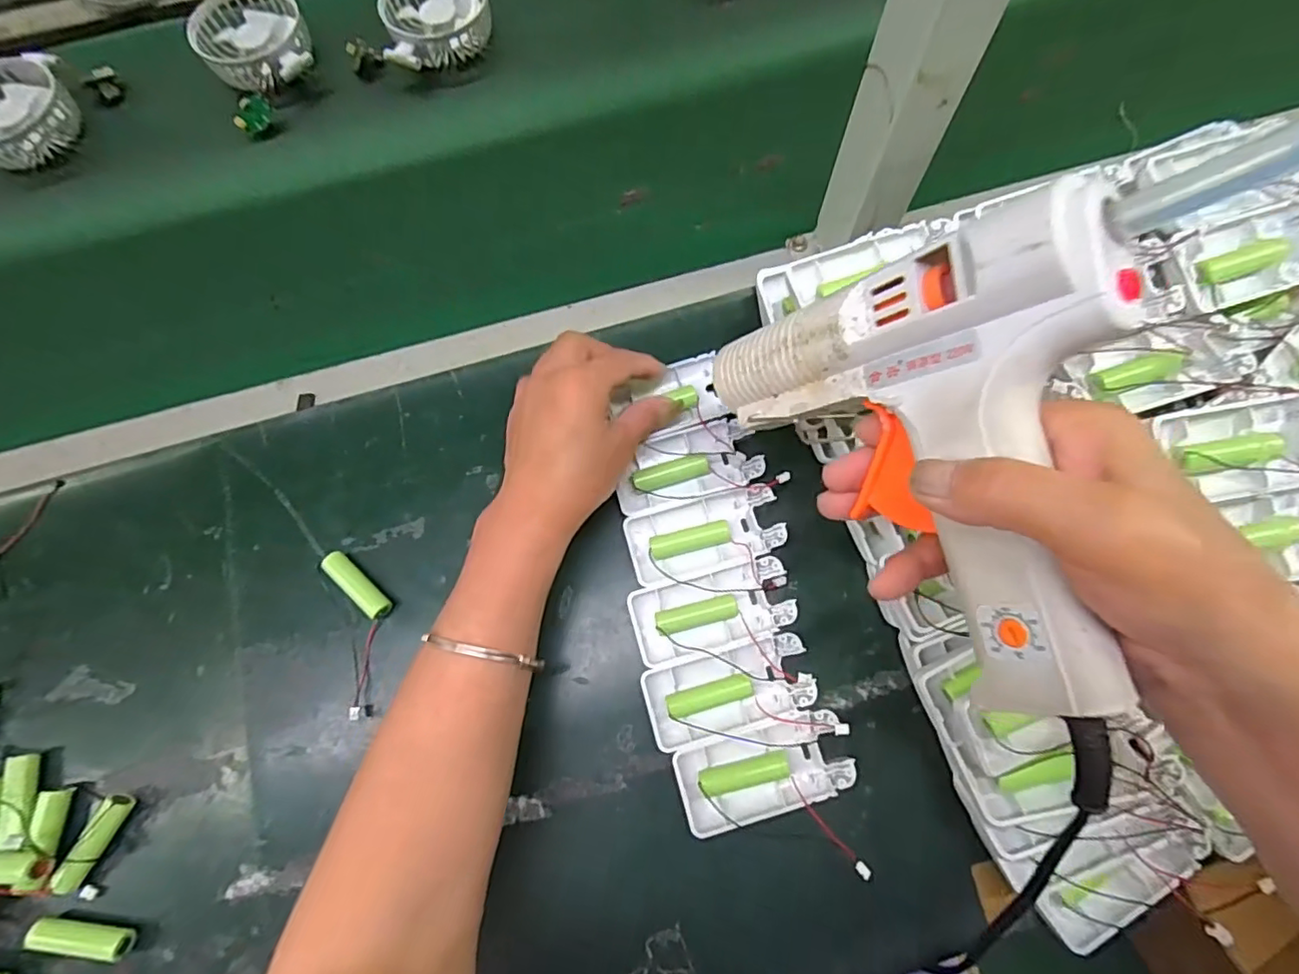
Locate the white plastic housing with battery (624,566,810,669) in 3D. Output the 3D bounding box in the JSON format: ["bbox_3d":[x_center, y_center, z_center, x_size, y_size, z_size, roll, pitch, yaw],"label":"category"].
[{"bbox_3d":[0.038,0.078,0.347,0.090,0.015,0.050,-11,71,-2],"label":"white plastic housing with battery"}]

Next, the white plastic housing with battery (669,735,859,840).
[{"bbox_3d":[0.062,0.157,0.325,0.091,0.014,0.043,-14,71,-3],"label":"white plastic housing with battery"}]

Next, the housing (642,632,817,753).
[{"bbox_3d":[0.045,0.115,0.336,0.091,0.015,0.044,-15,72,-4],"label":"housing"}]

